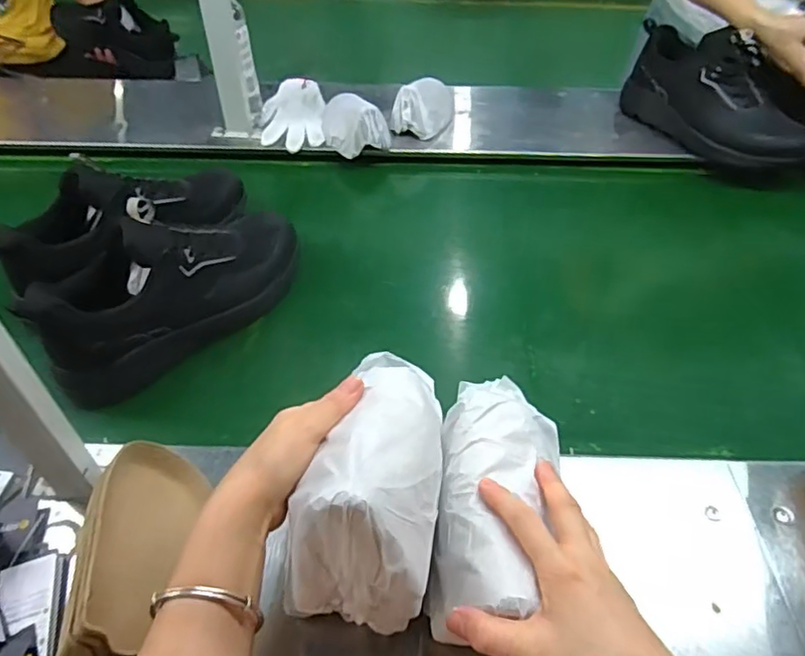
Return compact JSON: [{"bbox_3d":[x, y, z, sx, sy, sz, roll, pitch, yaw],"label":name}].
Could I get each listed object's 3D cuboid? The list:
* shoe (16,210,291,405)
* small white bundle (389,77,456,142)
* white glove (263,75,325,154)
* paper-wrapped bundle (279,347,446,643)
[{"bbox_3d":[-0.252,-0.050,0.668,0.100,0.152,0.310,34,55,27],"label":"shoe"},{"bbox_3d":[0.042,-0.376,0.984,0.075,0.068,0.112,25,51,21],"label":"small white bundle"},{"bbox_3d":[-0.190,-0.382,1.032,0.104,0.028,0.219,-3,47,-4],"label":"white glove"},{"bbox_3d":[-0.011,0.093,0.400,0.074,0.116,0.190,9,39,7],"label":"paper-wrapped bundle"}]

